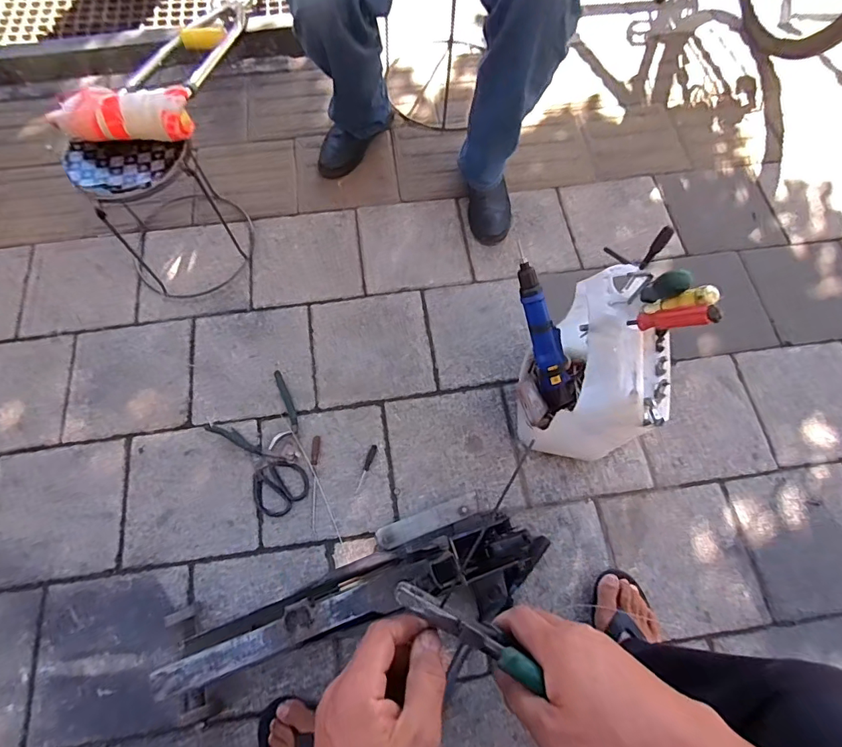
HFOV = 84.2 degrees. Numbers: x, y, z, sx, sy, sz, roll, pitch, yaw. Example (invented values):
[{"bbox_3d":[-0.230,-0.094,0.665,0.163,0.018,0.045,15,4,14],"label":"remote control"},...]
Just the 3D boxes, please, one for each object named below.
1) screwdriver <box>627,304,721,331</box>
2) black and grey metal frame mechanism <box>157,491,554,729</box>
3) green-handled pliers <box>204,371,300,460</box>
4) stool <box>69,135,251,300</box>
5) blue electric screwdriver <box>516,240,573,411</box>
[{"bbox_3d":[0.314,-0.070,0.586,0.022,0.110,0.021,36,67,-33],"label":"screwdriver"},{"bbox_3d":[-0.089,0.355,0.746,0.603,0.144,0.179,-18,70,-7],"label":"black and grey metal frame mechanism"},{"bbox_3d":[-0.293,0.101,0.911,0.166,0.010,0.164,40,74,14],"label":"green-handled pliers"},{"bbox_3d":[-0.520,-0.350,0.945,0.260,0.269,0.266,0,69,0],"label":"stool"},{"bbox_3d":[0.219,-0.074,0.840,0.057,0.045,0.286,-23,110,-9],"label":"blue electric screwdriver"}]

